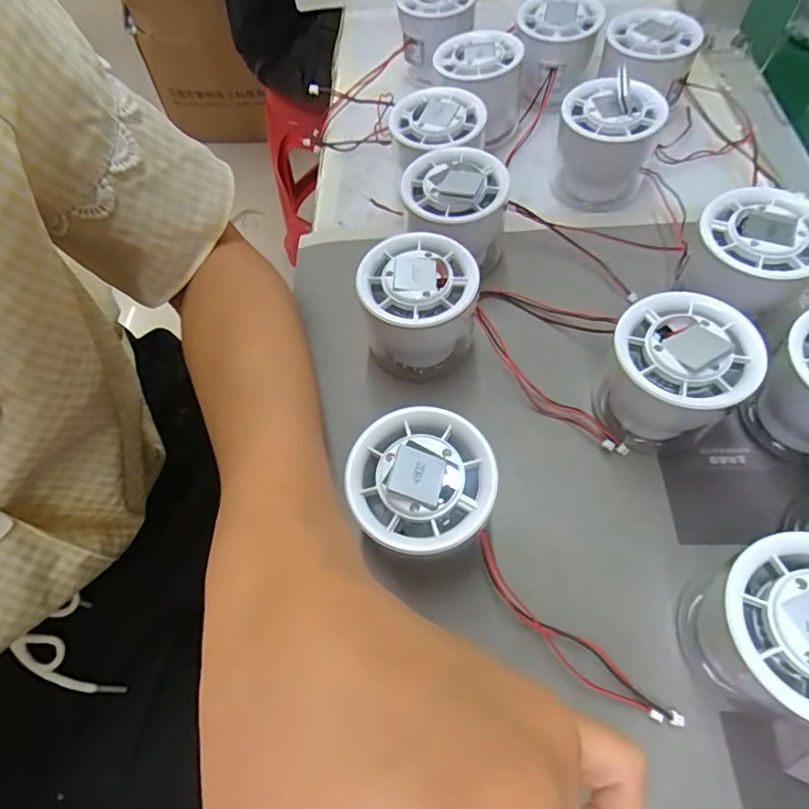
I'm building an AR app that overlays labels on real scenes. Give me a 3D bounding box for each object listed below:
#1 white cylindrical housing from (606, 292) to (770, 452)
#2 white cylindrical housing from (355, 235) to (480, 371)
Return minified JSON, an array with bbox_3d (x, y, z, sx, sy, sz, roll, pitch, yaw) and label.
[{"bbox_3d":[0.118,-0.010,0.233,0.057,0.060,0.054,-2,61,3],"label":"white cylindrical housing"},{"bbox_3d":[0.007,-0.047,0.263,0.055,0.054,0.051,-2,61,3],"label":"white cylindrical housing"}]

